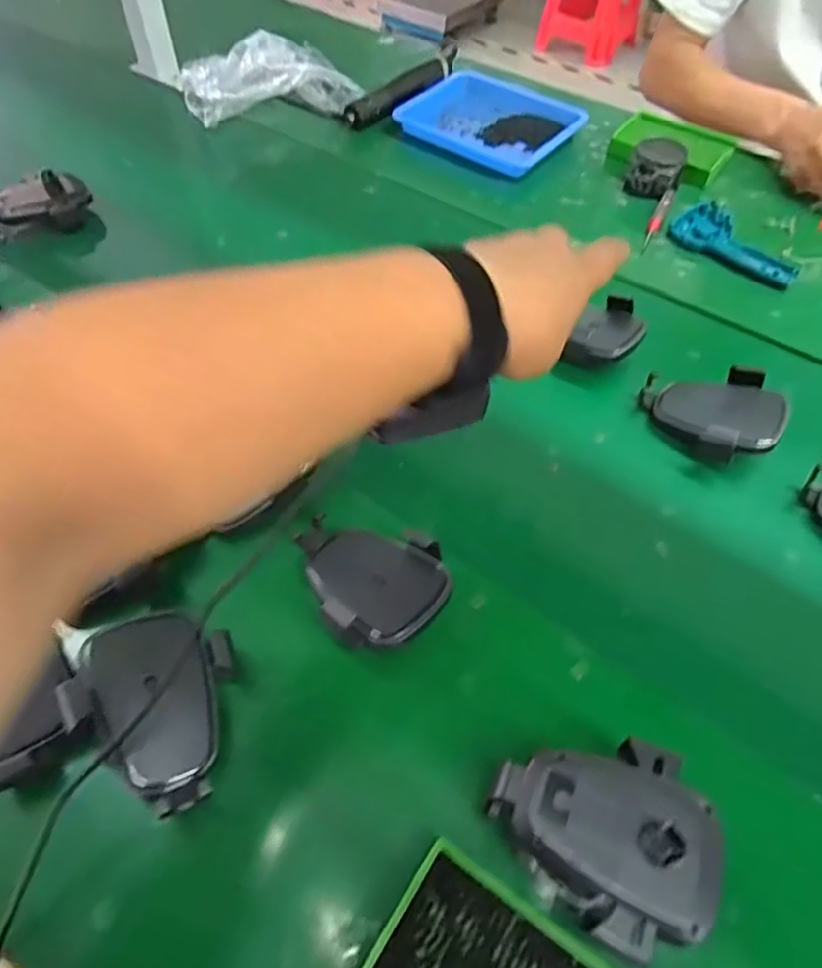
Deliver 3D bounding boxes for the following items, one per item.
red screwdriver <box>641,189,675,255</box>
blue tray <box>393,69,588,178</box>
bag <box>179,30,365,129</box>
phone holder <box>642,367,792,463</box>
[{"bbox_3d":[0.286,-0.309,0.713,0.014,0.013,0.121,24,57,15],"label":"red screwdriver"},{"bbox_3d":[0.119,-0.500,0.839,0.217,0.032,0.177,33,60,21],"label":"blue tray"},{"bbox_3d":[-0.197,-0.572,0.864,0.243,0.063,0.124,-11,55,-9],"label":"bag"},{"bbox_3d":[0.259,-0.064,0.532,0.112,0.040,0.094,28,58,18],"label":"phone holder"}]

